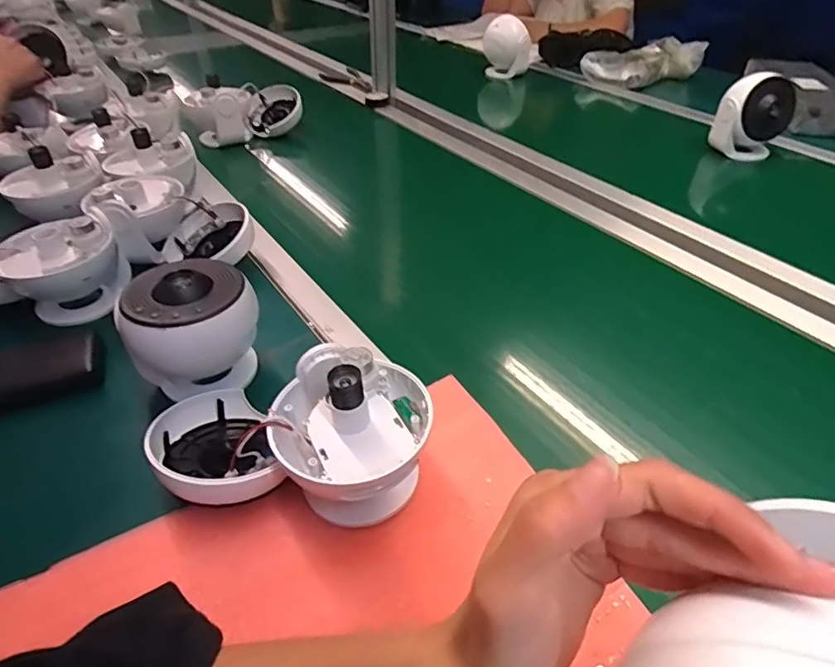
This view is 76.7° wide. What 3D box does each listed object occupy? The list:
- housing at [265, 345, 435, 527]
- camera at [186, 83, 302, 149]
[{"bbox_3d":[-0.049,0.077,0.395,0.111,0.108,0.110,1,40,0],"label":"housing"},{"bbox_3d":[-0.322,-0.430,1.010,0.198,0.089,0.103,-9,41,-11],"label":"camera"}]

